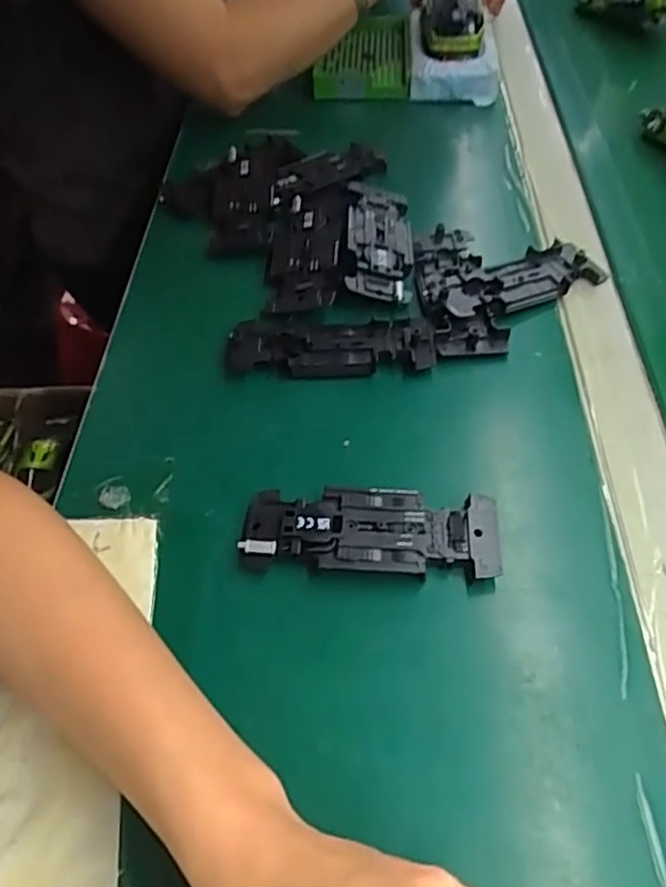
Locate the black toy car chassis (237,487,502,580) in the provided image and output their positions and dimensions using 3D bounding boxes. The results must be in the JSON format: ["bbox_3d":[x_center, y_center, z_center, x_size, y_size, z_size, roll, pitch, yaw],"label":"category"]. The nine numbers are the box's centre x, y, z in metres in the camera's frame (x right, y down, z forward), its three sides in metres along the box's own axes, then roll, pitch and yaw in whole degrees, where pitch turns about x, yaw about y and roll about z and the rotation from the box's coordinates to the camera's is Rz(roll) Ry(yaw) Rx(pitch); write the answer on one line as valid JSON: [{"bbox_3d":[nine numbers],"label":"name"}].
[{"bbox_3d":[0.019,0.045,0.347,0.126,0.015,0.045,2,51,4],"label":"black toy car chassis"}]

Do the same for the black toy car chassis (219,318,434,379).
[{"bbox_3d":[-0.001,-0.062,0.435,0.128,0.016,0.043,-2,51,1],"label":"black toy car chassis"}]

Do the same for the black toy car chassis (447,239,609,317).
[{"bbox_3d":[0.125,-0.109,0.463,0.113,0.013,0.043,-20,53,-14],"label":"black toy car chassis"}]

